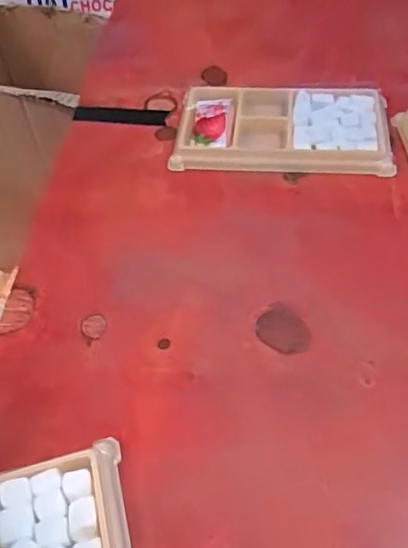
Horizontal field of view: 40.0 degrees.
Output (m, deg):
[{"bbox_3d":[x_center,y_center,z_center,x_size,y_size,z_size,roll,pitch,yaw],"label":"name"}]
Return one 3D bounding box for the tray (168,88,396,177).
[{"bbox_3d":[0.052,-0.096,0.367,0.134,0.013,0.077,2,51,6],"label":"tray"}]

